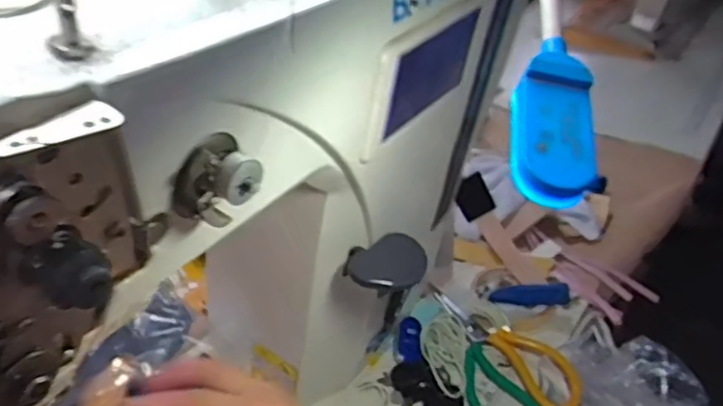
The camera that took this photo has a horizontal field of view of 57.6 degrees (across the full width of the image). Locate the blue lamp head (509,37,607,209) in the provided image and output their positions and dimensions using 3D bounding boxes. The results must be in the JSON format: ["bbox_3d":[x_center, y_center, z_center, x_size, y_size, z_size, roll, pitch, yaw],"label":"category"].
[{"bbox_3d":[0.070,-0.032,0.243,0.029,0.011,0.071,7,60,5],"label":"blue lamp head"}]

